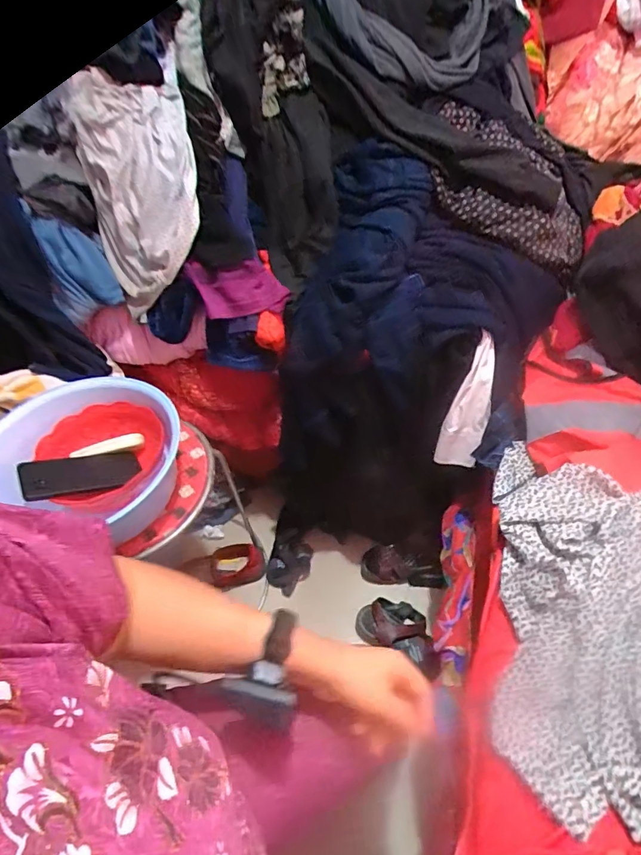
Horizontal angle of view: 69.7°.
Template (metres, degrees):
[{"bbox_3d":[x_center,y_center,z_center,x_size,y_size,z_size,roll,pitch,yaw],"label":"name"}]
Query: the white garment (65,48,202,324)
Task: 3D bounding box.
[{"bbox_3d":[-0.277,-0.368,0.714,0.186,0.350,0.080,-6,7,10],"label":"white garment"}]

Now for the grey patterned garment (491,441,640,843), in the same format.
[{"bbox_3d":[0.304,0.175,0.483,0.233,0.071,0.393,-11,54,30],"label":"grey patterned garment"}]

